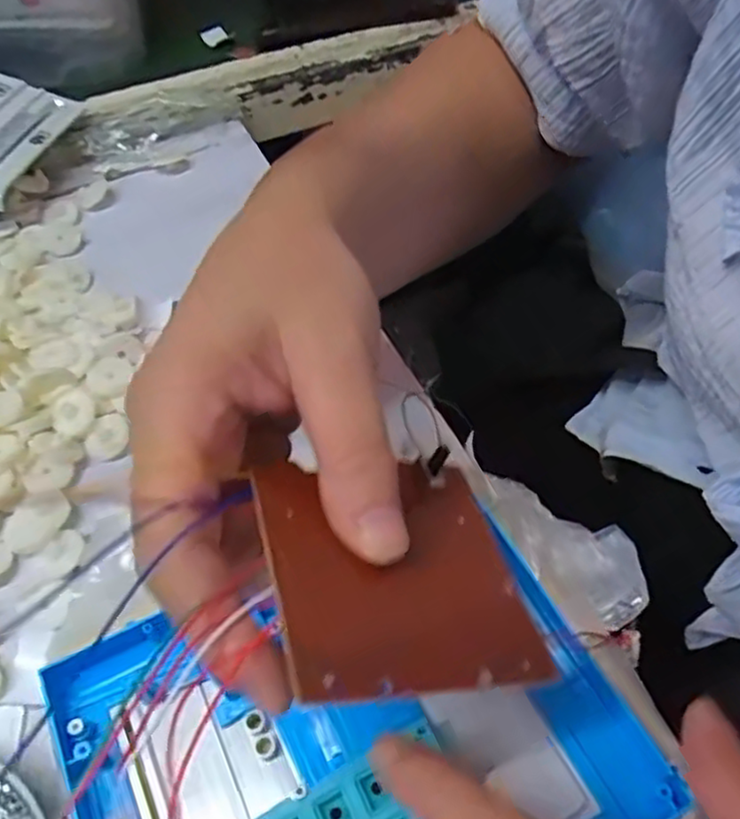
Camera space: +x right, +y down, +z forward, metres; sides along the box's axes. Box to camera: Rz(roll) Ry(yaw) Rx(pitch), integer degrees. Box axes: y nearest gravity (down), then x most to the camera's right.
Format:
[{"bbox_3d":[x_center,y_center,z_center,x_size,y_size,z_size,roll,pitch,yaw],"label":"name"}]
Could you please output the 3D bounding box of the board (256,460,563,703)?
[{"bbox_3d":[0.009,0.041,0.185,0.071,0.006,0.065,7,41,-28],"label":"board"}]

